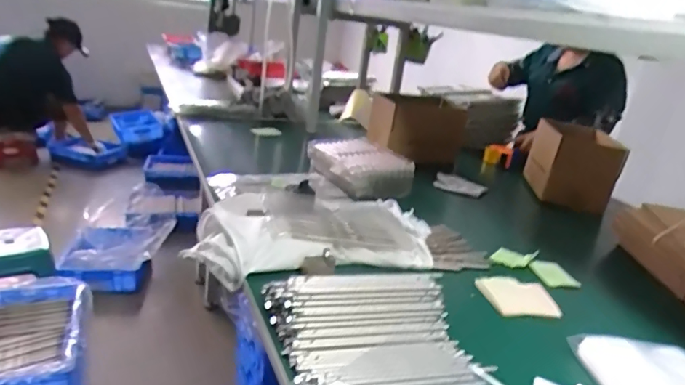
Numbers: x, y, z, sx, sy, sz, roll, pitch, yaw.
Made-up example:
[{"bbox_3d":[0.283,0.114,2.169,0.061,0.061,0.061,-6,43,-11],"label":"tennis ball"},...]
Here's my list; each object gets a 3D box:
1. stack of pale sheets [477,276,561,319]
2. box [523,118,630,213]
[{"bbox_3d":[0.310,0.182,0.890,0.124,0.013,0.105,2,28,-3],"label":"stack of pale sheets"},{"bbox_3d":[0.652,-0.090,1.445,0.203,0.199,0.286,10,20,5],"label":"box"}]

